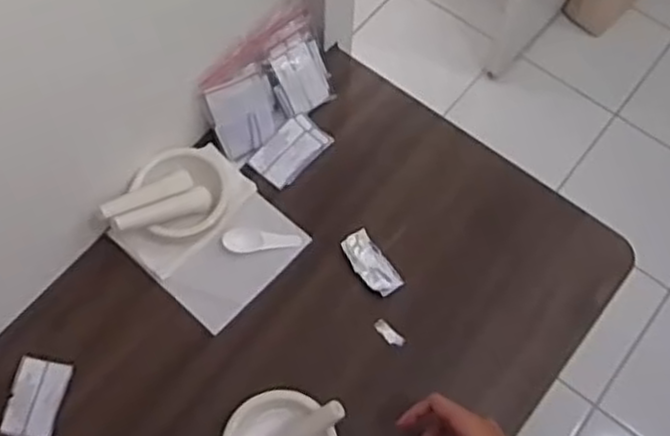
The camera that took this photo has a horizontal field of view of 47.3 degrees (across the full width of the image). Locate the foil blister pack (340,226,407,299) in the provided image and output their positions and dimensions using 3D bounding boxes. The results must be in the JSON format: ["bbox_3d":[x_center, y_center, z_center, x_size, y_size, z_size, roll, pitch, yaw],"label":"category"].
[{"bbox_3d":[0.038,0.047,0.797,0.034,0.004,0.075,-31,69,-15],"label":"foil blister pack"}]

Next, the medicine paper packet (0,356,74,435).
[{"bbox_3d":[-0.290,0.175,0.742,0.050,0.005,0.075,9,65,3],"label":"medicine paper packet"}]

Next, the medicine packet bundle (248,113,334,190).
[{"bbox_3d":[-0.048,-0.075,0.853,0.052,0.016,0.089,37,69,15],"label":"medicine packet bundle"}]

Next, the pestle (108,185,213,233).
[{"bbox_3d":[-0.174,-0.007,0.772,0.106,0.018,0.021,-20,65,-32],"label":"pestle"}]

